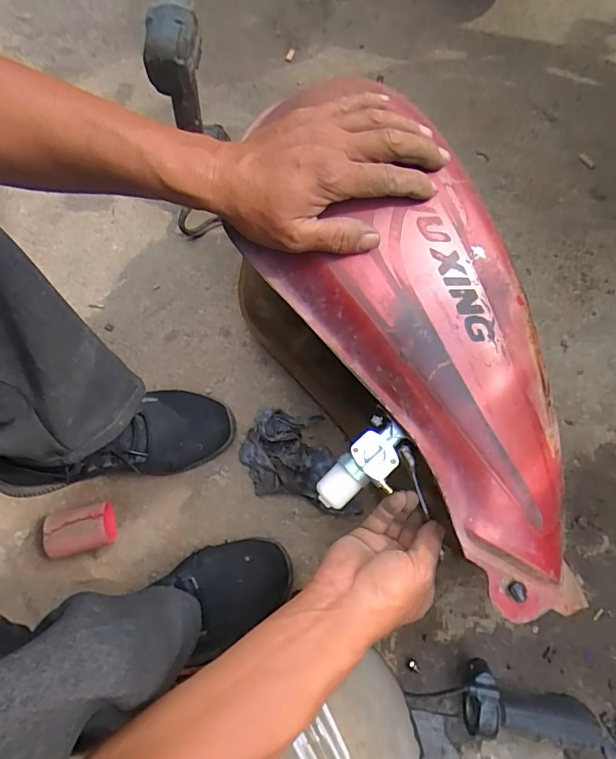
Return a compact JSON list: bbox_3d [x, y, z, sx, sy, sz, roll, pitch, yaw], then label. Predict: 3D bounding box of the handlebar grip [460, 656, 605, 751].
[{"bbox_3d":[0.227,0.345,0.487,0.142,0.057,0.067,14,70,9],"label":"handlebar grip"}]

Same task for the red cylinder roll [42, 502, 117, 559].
[{"bbox_3d":[-0.267,0.180,0.559,0.077,0.048,0.052,-15,69,-5],"label":"red cylinder roll"}]

